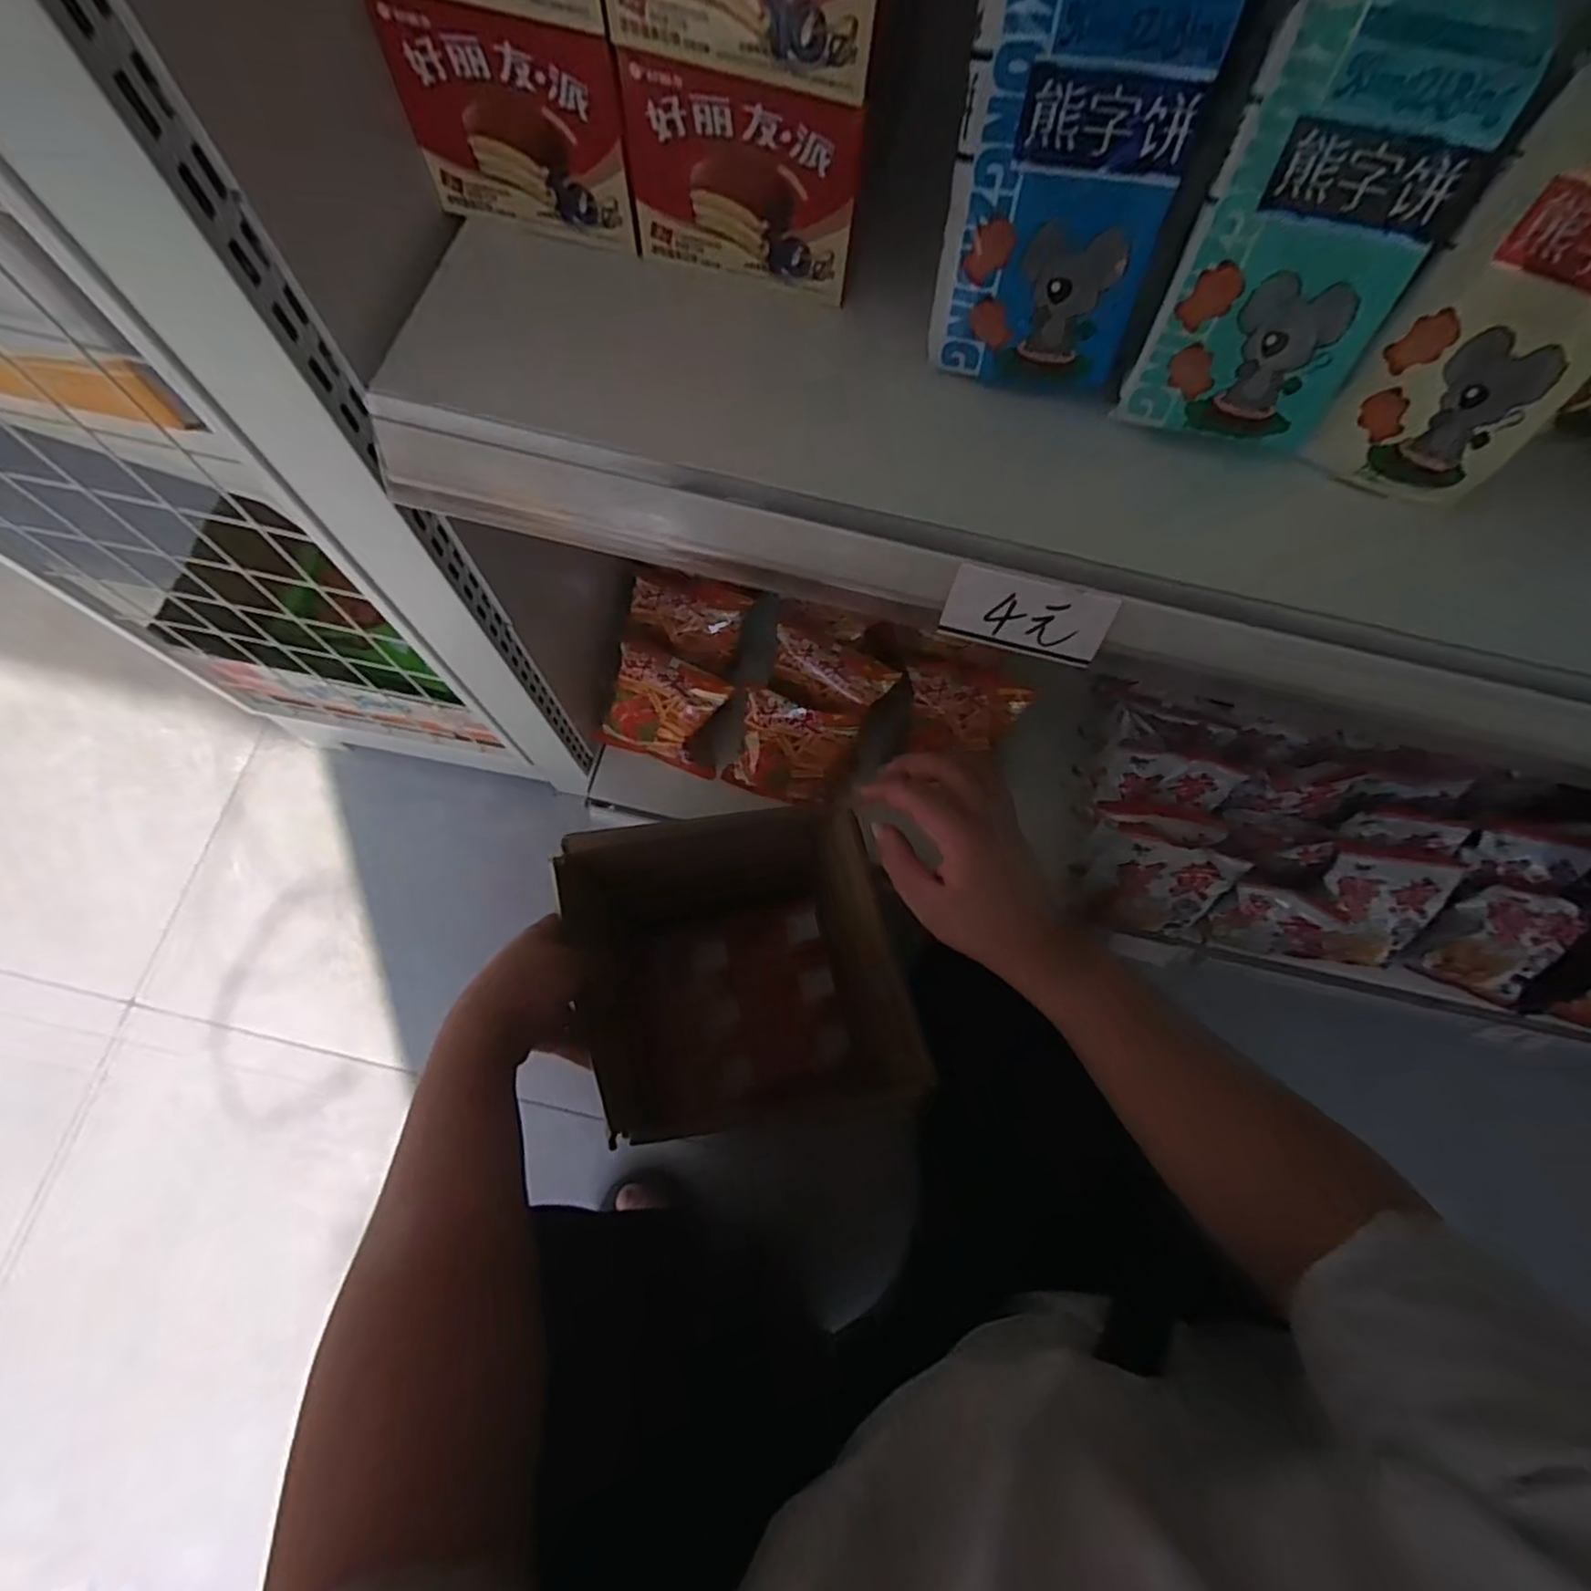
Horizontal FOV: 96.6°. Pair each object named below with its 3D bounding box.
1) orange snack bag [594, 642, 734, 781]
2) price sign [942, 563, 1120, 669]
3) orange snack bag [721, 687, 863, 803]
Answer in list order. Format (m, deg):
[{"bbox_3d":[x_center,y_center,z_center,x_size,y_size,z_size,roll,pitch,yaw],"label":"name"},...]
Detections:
[{"bbox_3d":[-0.145,-0.094,0.775,0.133,0.135,0.044,26,39,10],"label":"orange snack bag"},{"bbox_3d":[0.110,-0.086,0.337,0.074,0.039,0.004,16,45,2],"label":"price sign"},{"bbox_3d":[-0.007,-0.046,0.759,0.127,0.121,0.032,19,34,7],"label":"orange snack bag"}]

